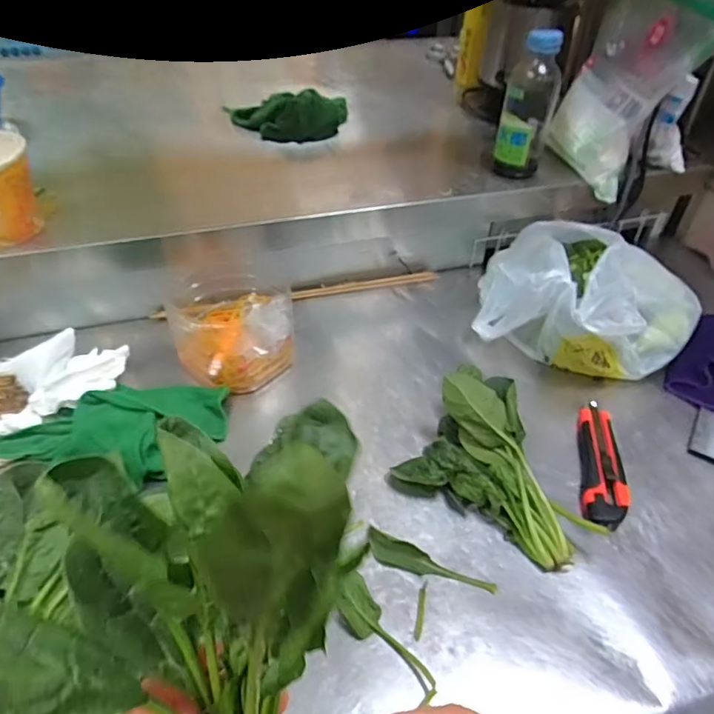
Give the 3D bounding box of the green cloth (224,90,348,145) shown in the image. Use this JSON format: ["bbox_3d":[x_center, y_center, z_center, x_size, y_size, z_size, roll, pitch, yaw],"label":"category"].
[{"bbox_3d":[-0.105,-0.392,0.892,0.191,0.071,0.119,-7,45,-11],"label":"green cloth"}]

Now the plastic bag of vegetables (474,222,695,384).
[{"bbox_3d":[0.298,-0.085,0.698,0.240,0.156,0.220,32,51,26],"label":"plastic bag of vegetables"}]

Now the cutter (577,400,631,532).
[{"bbox_3d":[0.256,0.106,0.572,0.040,0.020,0.149,12,45,8],"label":"cutter"}]

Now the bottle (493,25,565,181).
[{"bbox_3d":[0.234,-0.340,0.747,0.067,0.179,0.067,16,45,12],"label":"bottle"}]

